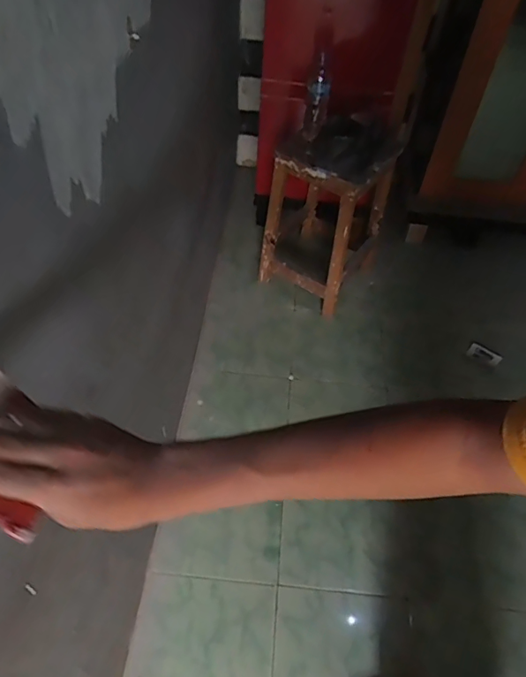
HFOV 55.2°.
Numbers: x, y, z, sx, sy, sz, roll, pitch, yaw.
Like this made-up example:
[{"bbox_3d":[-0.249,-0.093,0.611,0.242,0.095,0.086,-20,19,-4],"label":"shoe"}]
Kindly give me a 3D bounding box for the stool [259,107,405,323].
[{"bbox_3d":[0.206,-0.430,1.639,0.336,0.540,0.330,32,54,21],"label":"stool"}]

